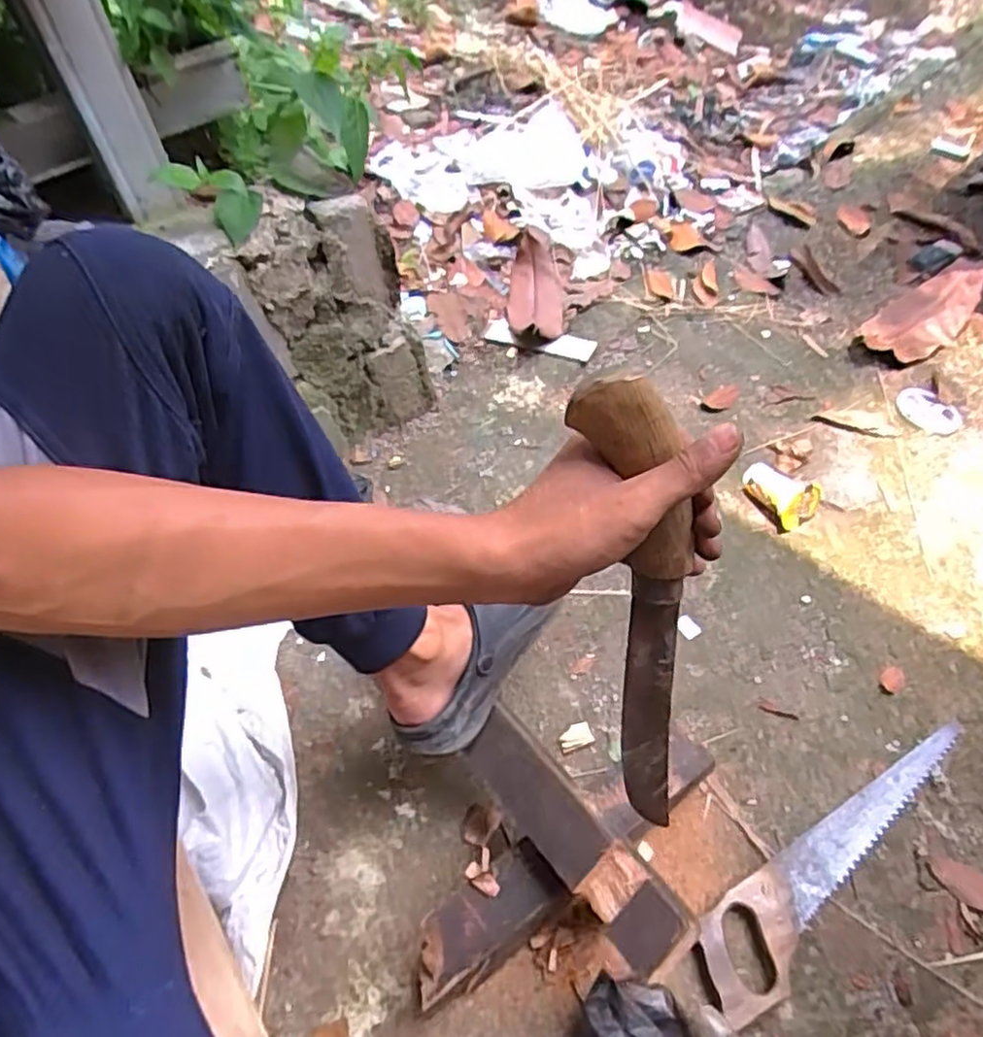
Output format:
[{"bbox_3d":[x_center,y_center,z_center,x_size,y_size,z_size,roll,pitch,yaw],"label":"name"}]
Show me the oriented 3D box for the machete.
[{"bbox_3d":[0.089,0.077,0.409,0.040,0.346,0.033,-20,36,-12],"label":"machete"}]

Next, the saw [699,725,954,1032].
[{"bbox_3d":[0.365,0.343,0.717,0.405,0.027,0.080,-32,57,-20],"label":"saw"}]

